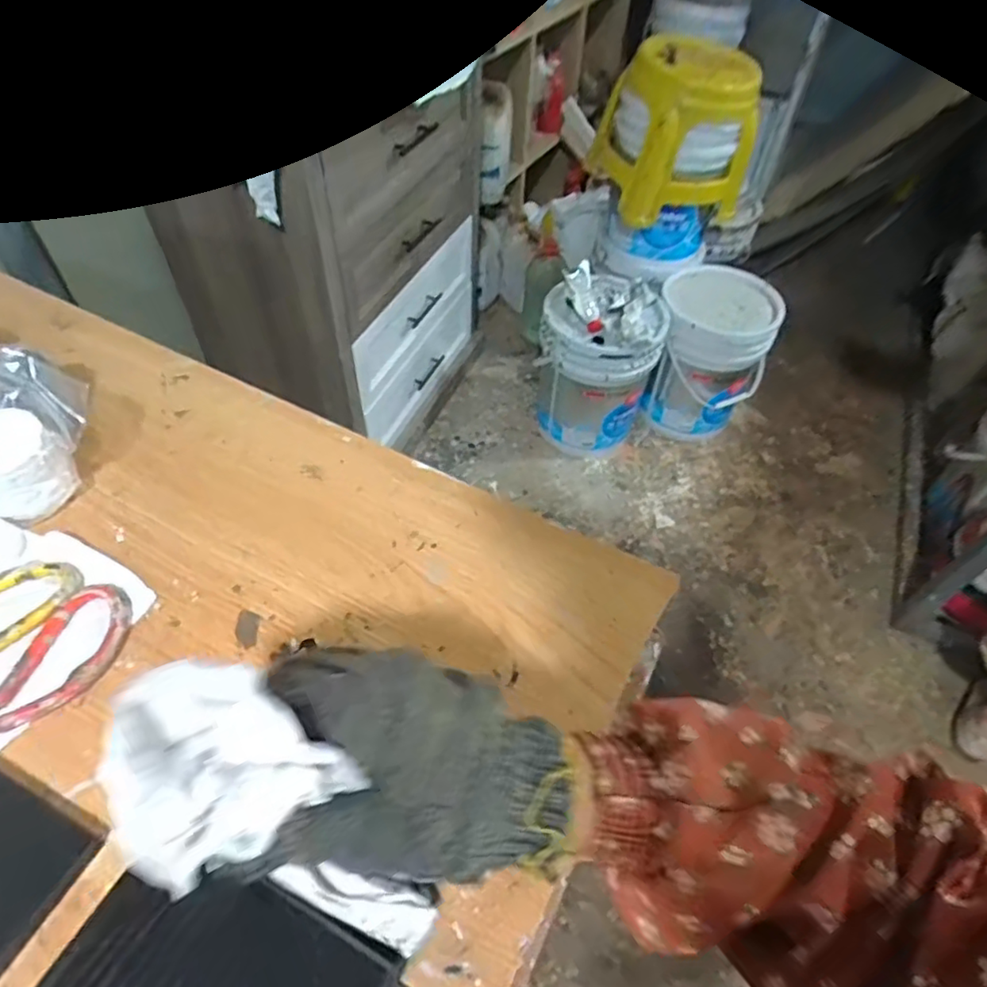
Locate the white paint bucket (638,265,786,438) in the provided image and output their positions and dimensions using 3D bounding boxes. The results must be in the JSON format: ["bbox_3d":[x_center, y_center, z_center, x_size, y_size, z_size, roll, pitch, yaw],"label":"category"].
[{"bbox_3d":[0.571,-0.358,1.669,0.300,0.392,0.286,2,51,-2],"label":"white paint bucket"}]

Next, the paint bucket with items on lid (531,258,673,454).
[{"bbox_3d":[0.268,-0.335,1.626,0.301,0.412,0.320,2,51,-2],"label":"paint bucket with items on lid"}]

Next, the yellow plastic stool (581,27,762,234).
[{"bbox_3d":[0.469,-0.931,1.557,0.341,0.370,0.283,-3,51,-6],"label":"yellow plastic stool"}]

